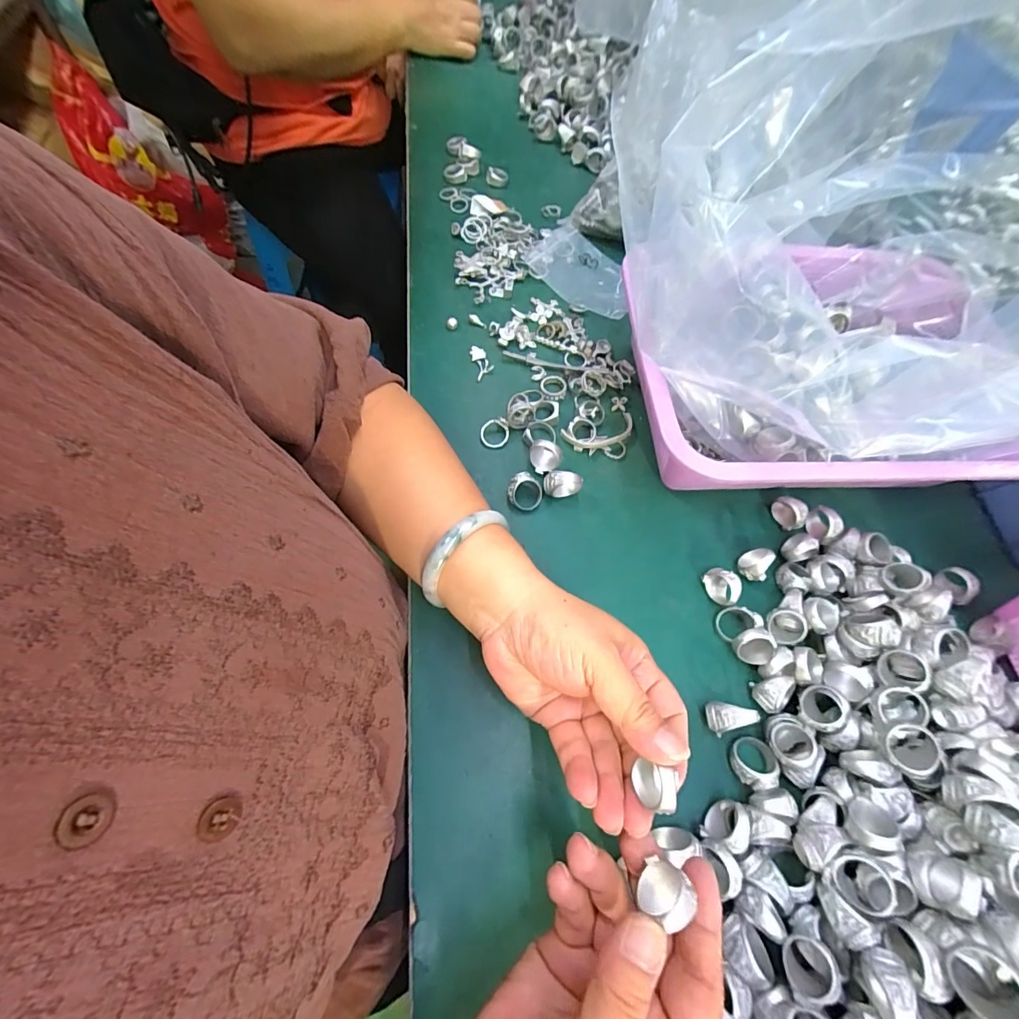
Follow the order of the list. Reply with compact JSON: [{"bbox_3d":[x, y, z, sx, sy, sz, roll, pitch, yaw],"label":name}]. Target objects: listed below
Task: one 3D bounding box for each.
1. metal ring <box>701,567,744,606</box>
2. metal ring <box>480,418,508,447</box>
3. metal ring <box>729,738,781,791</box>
[{"bbox_3d":[0.152,0.056,0.315,0.017,0.021,0.026,-31,72,-17],"label":"metal ring"},{"bbox_3d":[-0.012,-0.063,0.357,0.024,0.004,0.025,0,93,-8],"label":"metal ring"},{"bbox_3d":[0.153,0.158,0.272,0.028,0.012,0.028,-15,32,9],"label":"metal ring"}]

